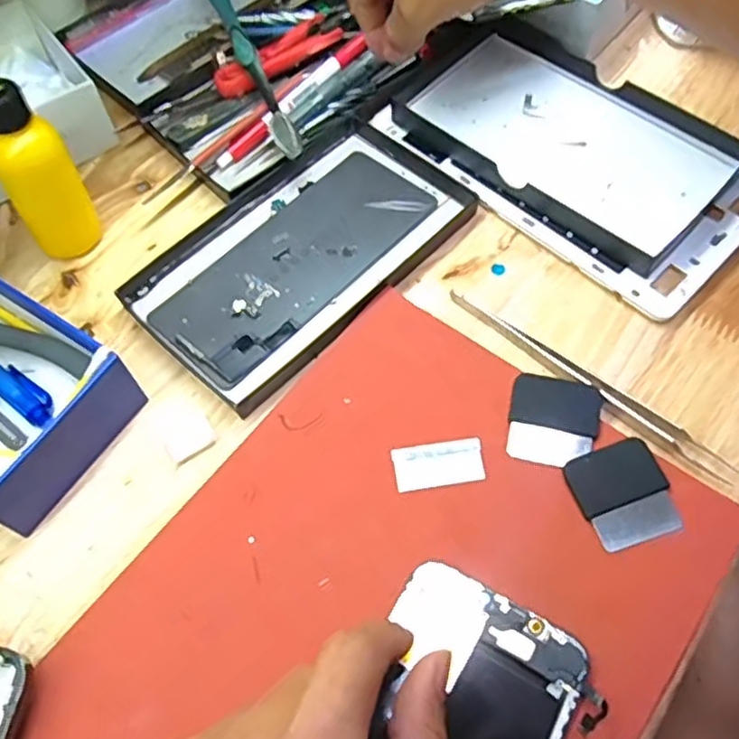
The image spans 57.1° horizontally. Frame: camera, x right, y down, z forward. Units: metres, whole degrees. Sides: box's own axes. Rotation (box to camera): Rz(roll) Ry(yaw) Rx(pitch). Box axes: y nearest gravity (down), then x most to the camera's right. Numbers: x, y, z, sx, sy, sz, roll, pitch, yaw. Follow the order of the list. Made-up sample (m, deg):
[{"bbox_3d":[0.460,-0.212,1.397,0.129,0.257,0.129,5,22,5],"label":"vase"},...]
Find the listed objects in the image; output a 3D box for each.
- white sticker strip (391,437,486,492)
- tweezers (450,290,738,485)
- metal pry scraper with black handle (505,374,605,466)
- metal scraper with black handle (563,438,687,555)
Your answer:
[{"bbox_3d":[0.031,0.041,0.299,0.039,0.004,0.020,-7,63,-3],"label":"white sticker strip"},{"bbox_3d":[0.101,0.003,0.320,0.150,0.006,0.011,36,69,17],"label":"tweezers"},{"bbox_3d":[0.084,0.022,0.306,0.040,0.004,0.042,11,64,6],"label":"metal pry scraper with black handle"},{"bbox_3d":[0.108,0.053,0.289,0.040,0.004,0.042,-17,64,-8],"label":"metal scraper with black handle"}]

